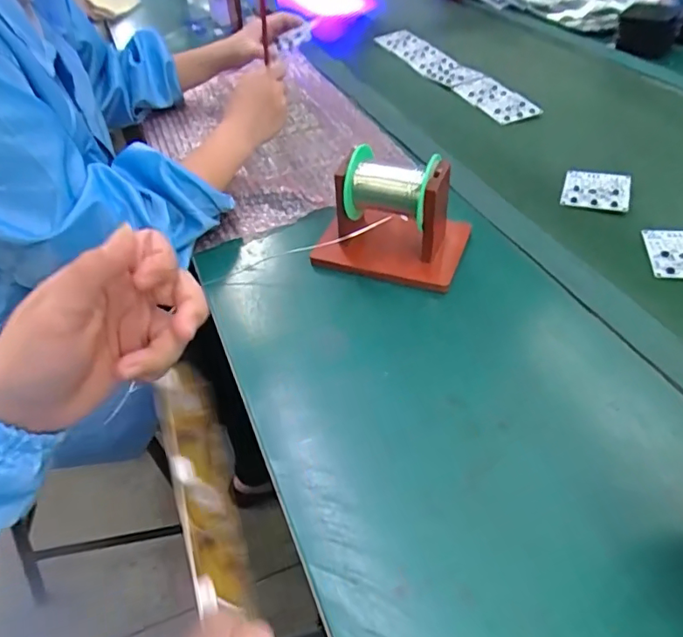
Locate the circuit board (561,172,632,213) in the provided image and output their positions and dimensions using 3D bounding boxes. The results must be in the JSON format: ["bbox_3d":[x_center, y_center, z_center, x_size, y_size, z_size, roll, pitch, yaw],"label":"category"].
[{"bbox_3d":[0.284,-0.143,0.584,0.068,0.007,0.071,14,46,16],"label":"circuit board"}]

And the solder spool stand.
[{"bbox_3d":[0.047,-0.097,0.486,0.133,0.094,0.092,13,46,15],"label":"solder spool stand"}]

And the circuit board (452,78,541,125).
[{"bbox_3d":[0.224,-0.324,0.775,0.070,0.008,0.139,-19,46,-16],"label":"circuit board"}]

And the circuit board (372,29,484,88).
[{"bbox_3d":[0.145,-0.448,0.901,0.071,0.007,0.252,-23,49,-13],"label":"circuit board"}]

